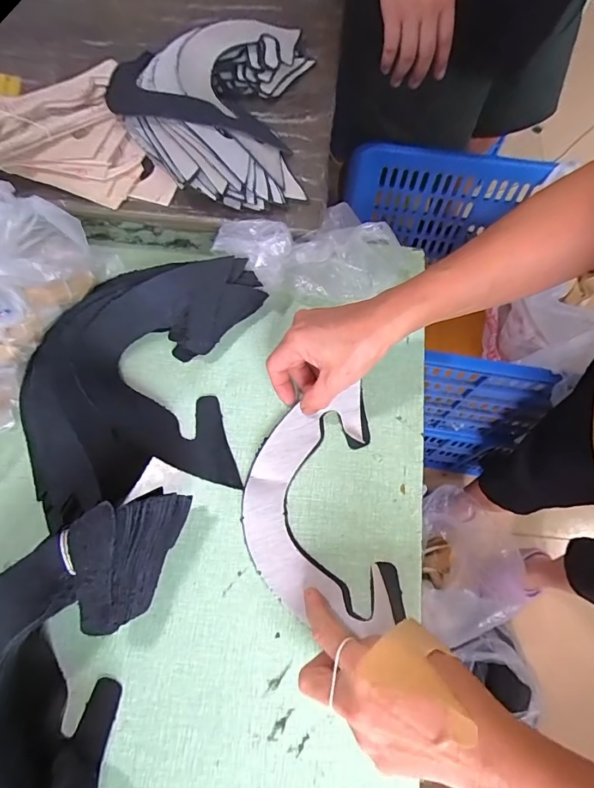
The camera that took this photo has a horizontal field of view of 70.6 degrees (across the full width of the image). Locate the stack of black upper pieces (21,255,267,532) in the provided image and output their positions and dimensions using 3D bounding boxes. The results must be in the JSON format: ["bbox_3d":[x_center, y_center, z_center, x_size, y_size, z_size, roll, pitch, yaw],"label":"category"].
[{"bbox_3d":[-0.131,-0.018,0.381,0.210,0.046,0.212,-11,69,-5],"label":"stack of black upper pieces"}]

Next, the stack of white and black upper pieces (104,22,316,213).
[{"bbox_3d":[-0.094,-0.321,0.458,0.205,0.056,0.285,1,68,0],"label":"stack of white and black upper pieces"}]

